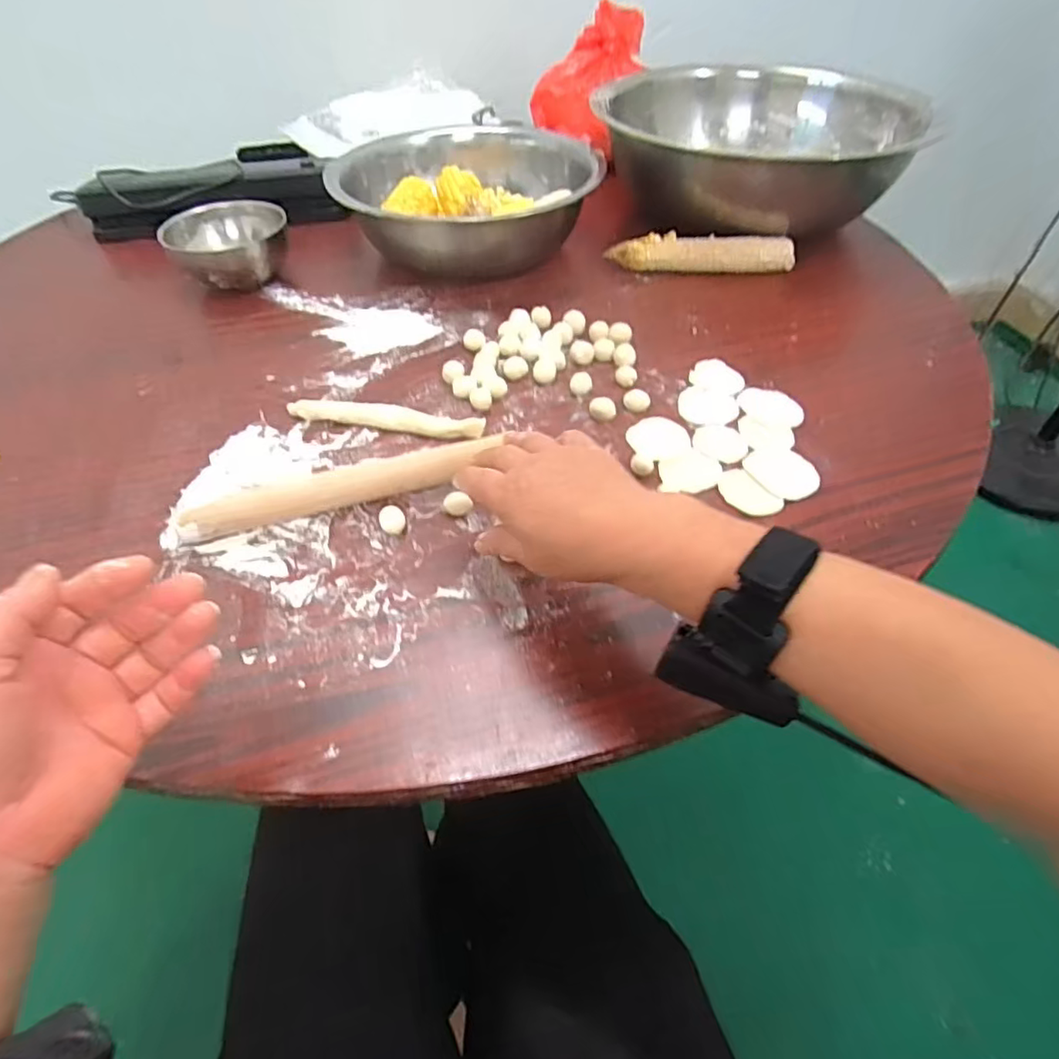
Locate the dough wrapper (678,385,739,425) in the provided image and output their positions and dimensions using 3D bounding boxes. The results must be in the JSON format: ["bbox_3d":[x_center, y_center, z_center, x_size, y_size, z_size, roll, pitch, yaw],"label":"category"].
[{"bbox_3d":[0.159,-0.109,0.533,0.051,0.004,0.052,17,50,15],"label":"dough wrapper"}]

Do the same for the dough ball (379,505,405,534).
[{"bbox_3d":[-0.101,-0.007,0.438,0.018,0.011,0.020,-14,49,-12],"label":"dough ball"}]

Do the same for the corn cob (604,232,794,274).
[{"bbox_3d":[0.202,-0.326,0.702,0.210,0.035,0.031,-1,48,0],"label":"corn cob"}]

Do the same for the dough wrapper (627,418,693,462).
[{"bbox_3d":[0.109,-0.078,0.503,0.050,0.004,0.054,0,48,0],"label":"dough wrapper"}]

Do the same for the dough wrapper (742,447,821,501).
[{"bbox_3d":[0.203,-0.047,0.477,0.058,0.004,0.058,0,48,0],"label":"dough wrapper"}]

